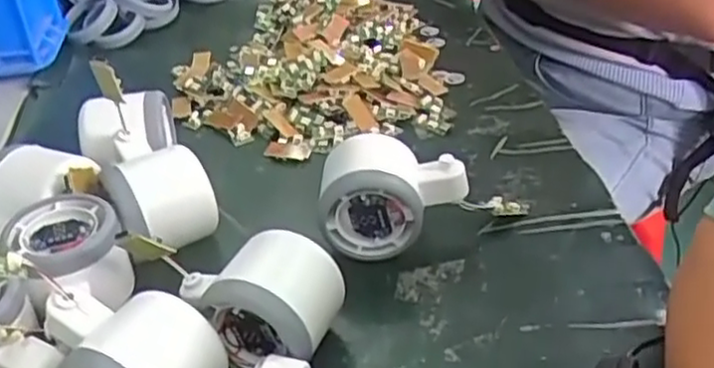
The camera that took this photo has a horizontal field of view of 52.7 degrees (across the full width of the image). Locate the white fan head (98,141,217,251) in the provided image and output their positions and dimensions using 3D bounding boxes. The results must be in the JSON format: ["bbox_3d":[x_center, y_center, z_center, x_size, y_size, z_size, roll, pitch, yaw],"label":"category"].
[{"bbox_3d":[-0.114,0.014,0.428,0.057,0.056,0.057,-16,38,-19],"label":"white fan head"}]

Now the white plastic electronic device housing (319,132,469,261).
[{"bbox_3d":[0.021,0.007,0.425,0.082,0.062,0.050,3,36,6],"label":"white plastic electronic device housing"}]

